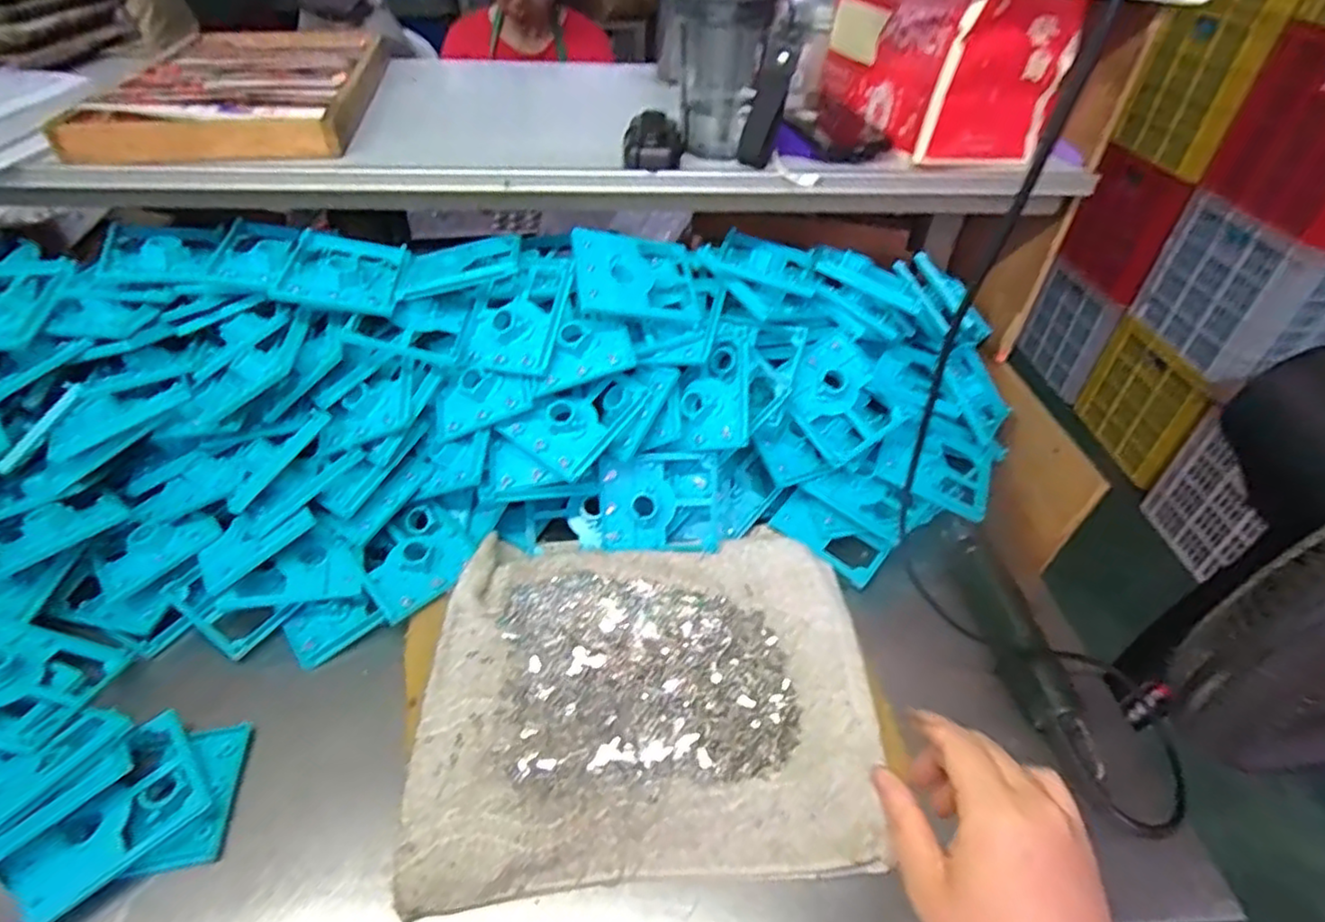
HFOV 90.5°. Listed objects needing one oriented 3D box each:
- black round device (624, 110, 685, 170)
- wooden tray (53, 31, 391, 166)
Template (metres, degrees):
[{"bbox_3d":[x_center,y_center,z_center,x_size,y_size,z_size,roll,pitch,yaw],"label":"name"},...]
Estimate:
[{"bbox_3d":[-0.007,-0.291,0.598,0.050,0.031,0.087,4,42,2],"label":"black round device"},{"bbox_3d":[-0.427,-0.398,0.694,0.227,0.043,0.386,-6,43,-9],"label":"wooden tray"}]

